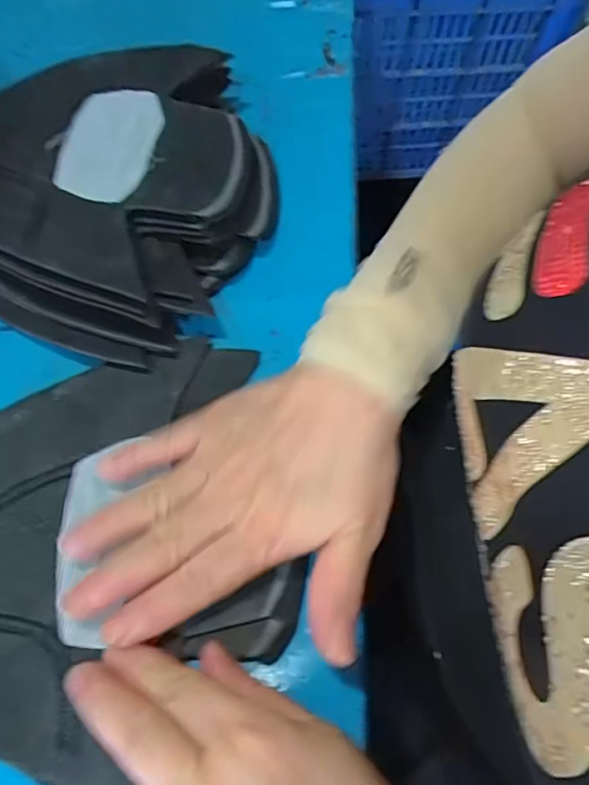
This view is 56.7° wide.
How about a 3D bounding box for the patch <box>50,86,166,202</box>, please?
[{"bbox_3d":[-0.110,-0.150,0.326,0.054,0.004,0.091,7,64,3],"label":"patch"}]

